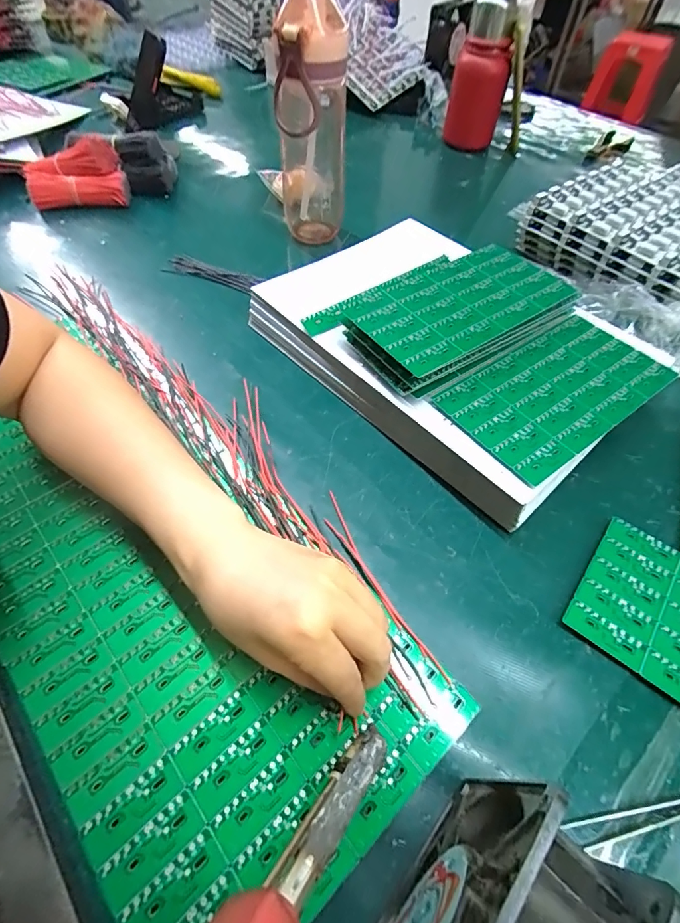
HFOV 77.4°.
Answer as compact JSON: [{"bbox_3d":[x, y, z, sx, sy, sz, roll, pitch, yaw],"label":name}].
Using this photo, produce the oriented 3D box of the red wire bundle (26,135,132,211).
[{"bbox_3d":[-0.357,-0.381,0.571,0.131,0.068,0.062,-7,55,-6],"label":"red wire bundle"}]

